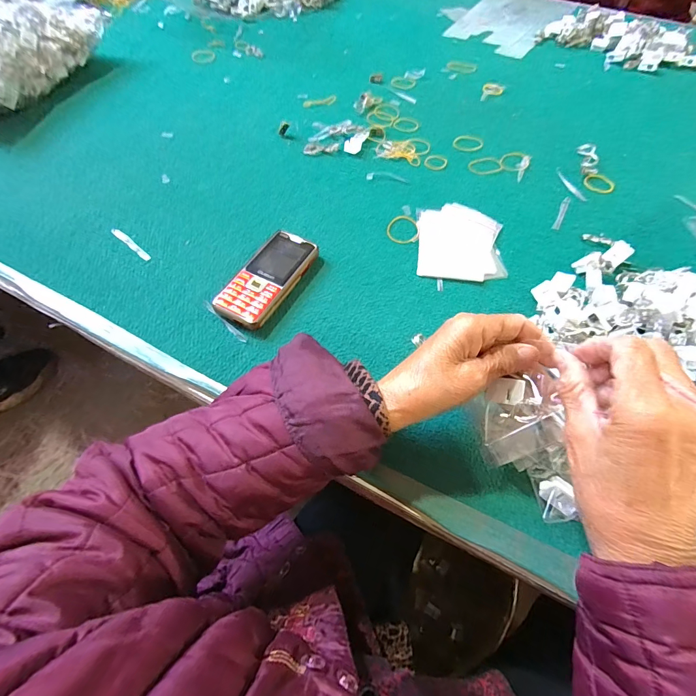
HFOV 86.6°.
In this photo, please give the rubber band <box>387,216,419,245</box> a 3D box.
[{"bbox_3d":[0.070,-0.148,0.457,0.040,0.004,0.048,14,61,7],"label":"rubber band"}]

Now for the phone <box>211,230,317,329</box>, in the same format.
[{"bbox_3d":[-0.085,-0.076,0.401,0.057,0.021,0.126,26,63,14],"label":"phone"}]

